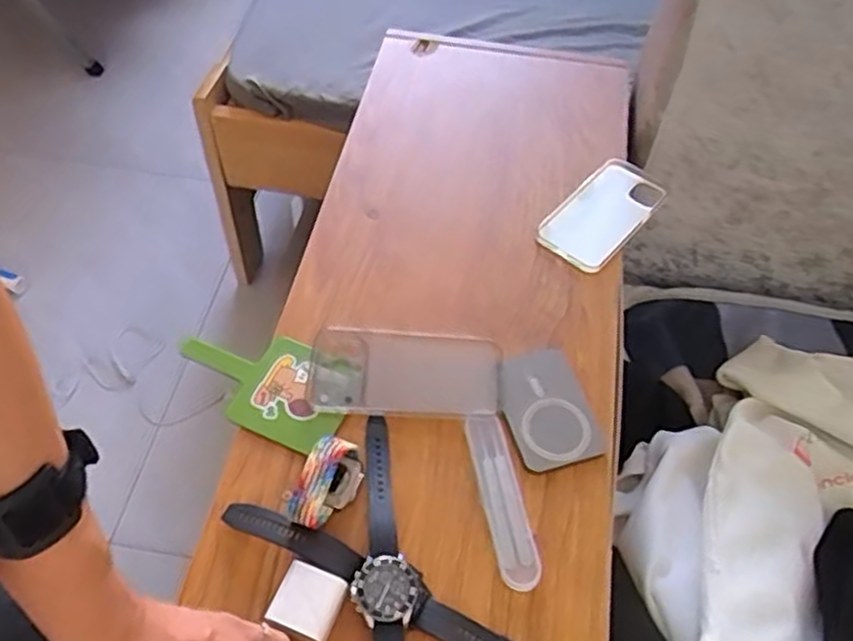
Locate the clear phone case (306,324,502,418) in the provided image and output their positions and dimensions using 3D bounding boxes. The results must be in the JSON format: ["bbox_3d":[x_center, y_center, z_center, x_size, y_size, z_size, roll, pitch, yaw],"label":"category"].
[{"bbox_3d":[-0.019,0.045,0.614,0.156,0.016,0.078,5,55,2],"label":"clear phone case"}]

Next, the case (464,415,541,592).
[{"bbox_3d":[0.057,0.133,0.548,0.032,0.017,0.127,-11,56,-9],"label":"case"}]

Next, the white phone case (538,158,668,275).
[{"bbox_3d":[0.174,-0.106,0.721,0.072,0.015,0.134,36,61,22],"label":"white phone case"}]

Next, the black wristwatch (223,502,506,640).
[{"bbox_3d":[-0.037,0.183,0.507,0.235,0.027,0.038,23,57,14],"label":"black wristwatch"}]

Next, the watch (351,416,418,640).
[{"bbox_3d":[-0.030,0.178,0.513,0.039,0.025,0.242,-4,55,-4],"label":"watch"}]

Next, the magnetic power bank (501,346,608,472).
[{"bbox_3d":[0.096,0.071,0.598,0.068,0.010,0.099,-16,57,-13],"label":"magnetic power bank"}]

